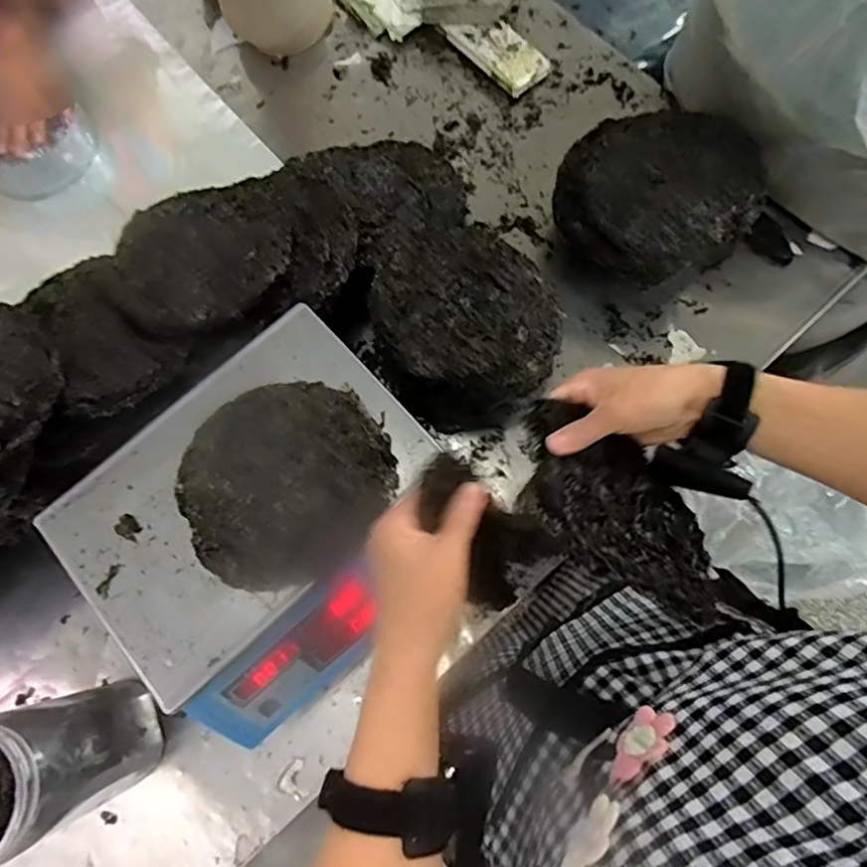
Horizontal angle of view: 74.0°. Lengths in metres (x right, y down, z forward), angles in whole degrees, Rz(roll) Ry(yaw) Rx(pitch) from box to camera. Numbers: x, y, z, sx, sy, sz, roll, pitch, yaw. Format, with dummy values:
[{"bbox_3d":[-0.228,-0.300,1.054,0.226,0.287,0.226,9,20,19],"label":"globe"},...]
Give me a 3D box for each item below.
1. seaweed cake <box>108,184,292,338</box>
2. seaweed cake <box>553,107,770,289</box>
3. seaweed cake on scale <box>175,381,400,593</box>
[{"bbox_3d":[-0.252,-0.190,0.640,0.193,0.040,0.193,-24,63,-8],"label":"seaweed cake"},{"bbox_3d":[0.265,-0.295,0.693,0.228,0.067,0.223,0,76,2],"label":"seaweed cake"},{"bbox_3d":[-0.137,0.043,0.534,0.191,0.015,0.176,0,76,2],"label":"seaweed cake on scale"}]

